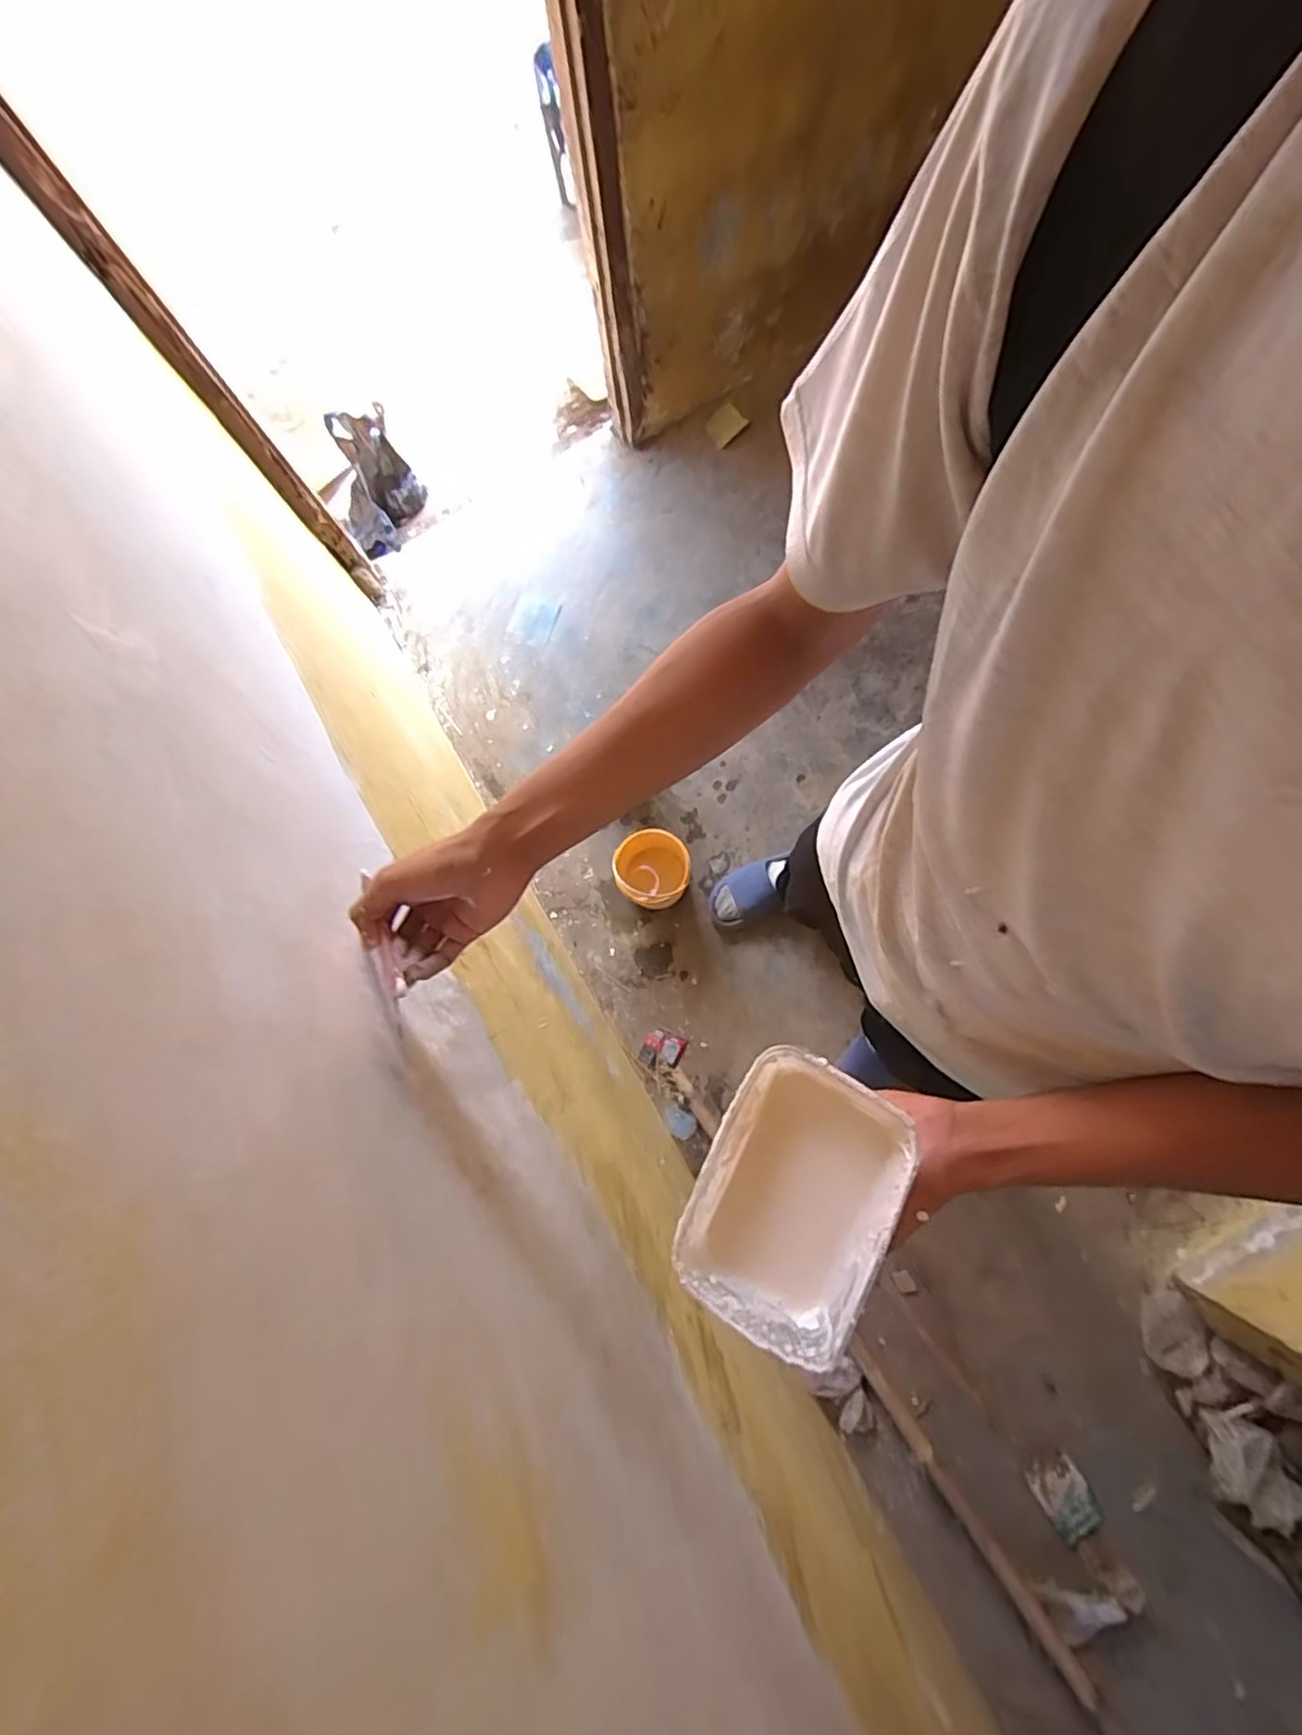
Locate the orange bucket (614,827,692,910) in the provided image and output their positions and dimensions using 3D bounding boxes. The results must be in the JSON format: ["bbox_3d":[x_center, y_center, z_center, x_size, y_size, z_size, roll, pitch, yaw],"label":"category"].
[{"bbox_3d":[0.000,0.012,1.463,0.158,0.169,0.156,-1,79,5],"label":"orange bucket"}]

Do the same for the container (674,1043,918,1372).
[{"bbox_3d":[0.100,0.224,0.444,0.121,0.065,0.174,24,79,23],"label":"container"}]

